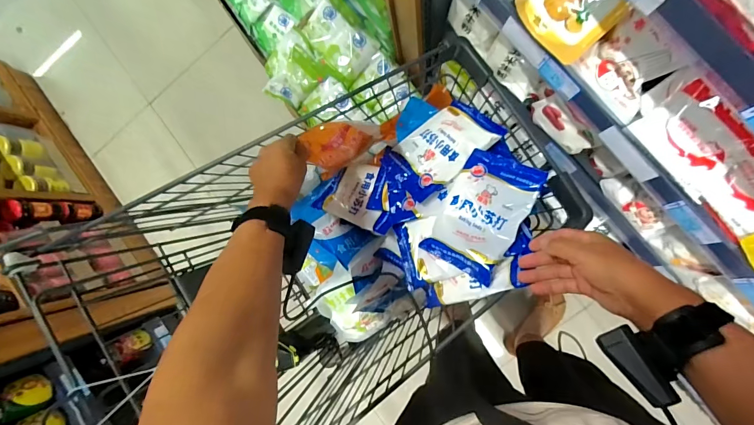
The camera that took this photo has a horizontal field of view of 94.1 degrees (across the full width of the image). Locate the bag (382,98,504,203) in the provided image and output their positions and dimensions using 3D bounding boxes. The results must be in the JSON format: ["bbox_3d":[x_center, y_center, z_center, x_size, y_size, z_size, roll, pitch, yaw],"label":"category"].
[{"bbox_3d":[0.113,-0.113,0.625,0.200,0.025,0.130,-34,62,12],"label":"bag"}]

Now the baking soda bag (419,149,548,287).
[{"bbox_3d":[0.162,0.000,0.550,0.126,0.026,0.185,31,93,31],"label":"baking soda bag"}]

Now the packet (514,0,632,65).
[{"bbox_3d":[0.267,-0.308,0.508,0.033,0.108,0.155,-23,75,-34],"label":"packet"}]

